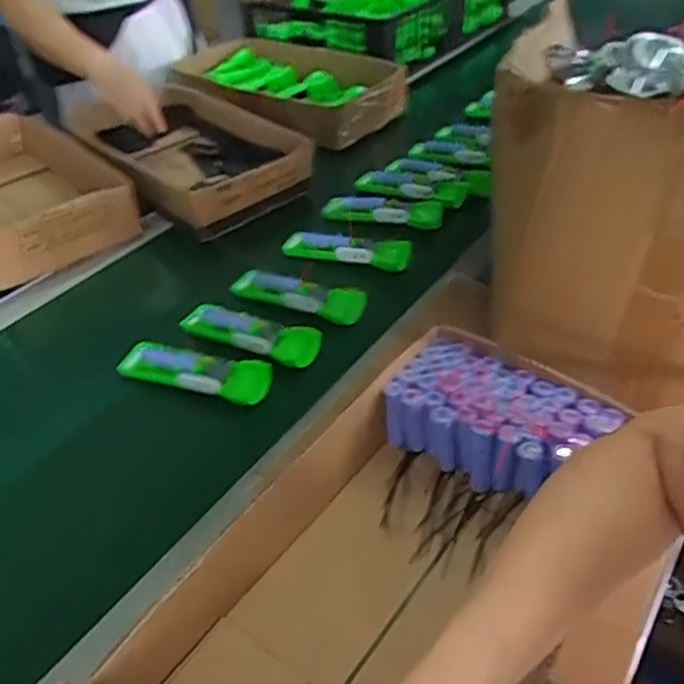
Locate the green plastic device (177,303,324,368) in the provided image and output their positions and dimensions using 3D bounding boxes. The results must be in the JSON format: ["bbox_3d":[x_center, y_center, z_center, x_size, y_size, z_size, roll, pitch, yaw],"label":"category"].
[{"bbox_3d":[-0.103,-0.017,0.713,0.169,0.023,0.051,17,46,21],"label":"green plastic device"}]

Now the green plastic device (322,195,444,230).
[{"bbox_3d":[0.053,-0.179,0.885,0.162,0.041,0.029,6,43,11],"label":"green plastic device"}]

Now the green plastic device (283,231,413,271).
[{"bbox_3d":[0.005,-0.118,0.822,0.160,0.047,0.028,5,43,9],"label":"green plastic device"}]

